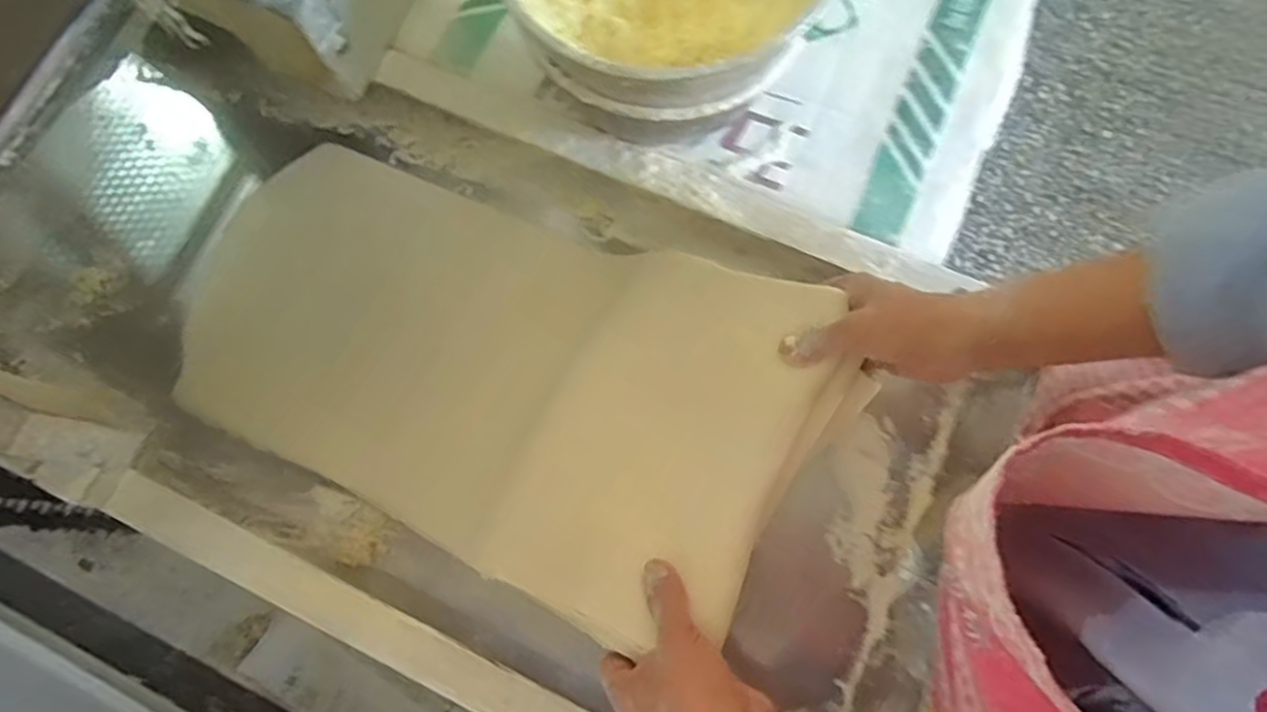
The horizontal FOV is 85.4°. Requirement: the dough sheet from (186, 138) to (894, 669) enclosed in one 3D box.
[{"bbox_3d":[-0.078,0.011,0.485,0.418,0.022,0.255,25,79,7],"label":"dough sheet"}]

